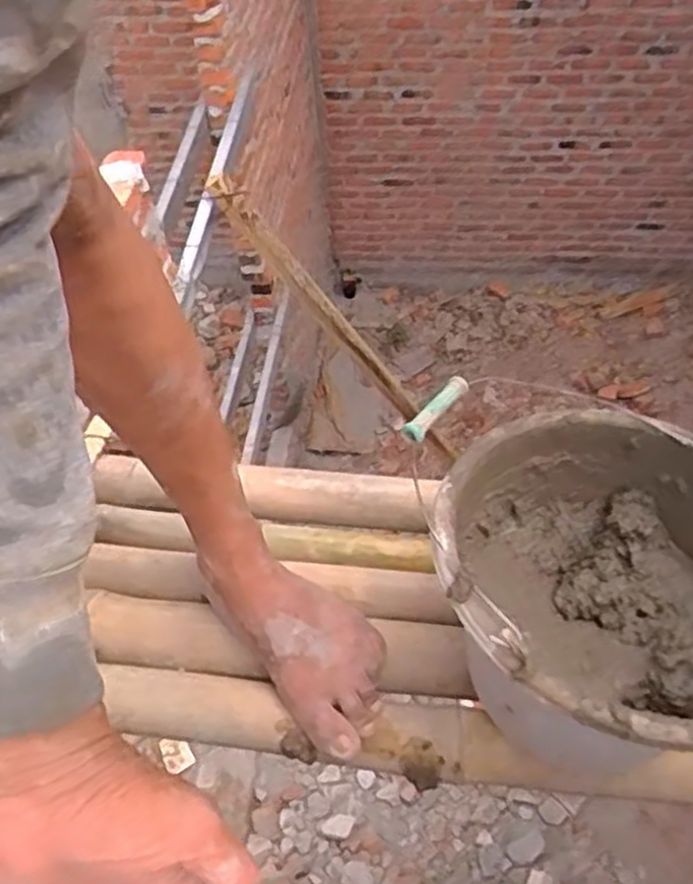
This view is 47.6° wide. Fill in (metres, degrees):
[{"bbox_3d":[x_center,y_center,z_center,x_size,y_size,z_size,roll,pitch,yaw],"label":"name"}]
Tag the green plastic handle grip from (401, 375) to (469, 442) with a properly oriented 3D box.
[{"bbox_3d":[0.073,-0.029,0.627,0.020,0.015,0.076,30,60,24],"label":"green plastic handle grip"}]

